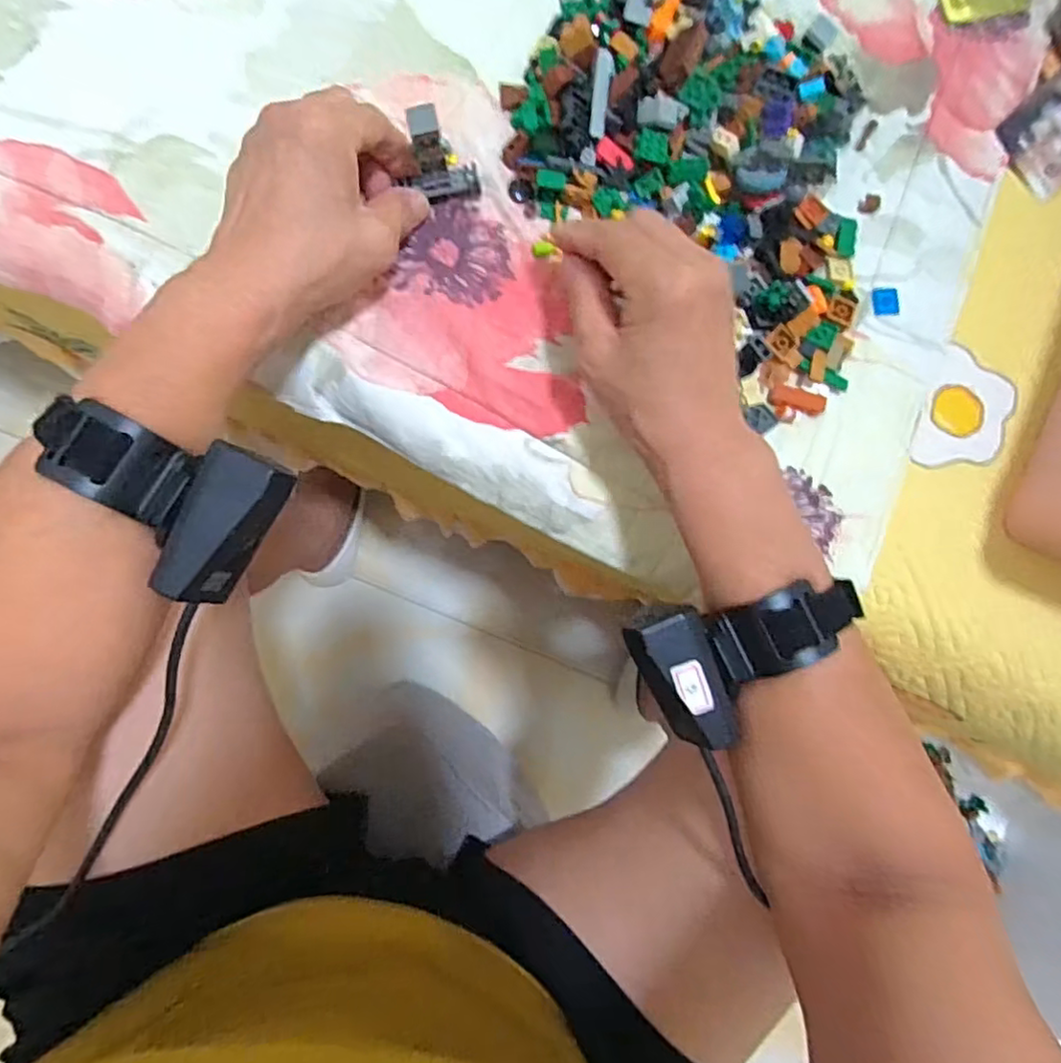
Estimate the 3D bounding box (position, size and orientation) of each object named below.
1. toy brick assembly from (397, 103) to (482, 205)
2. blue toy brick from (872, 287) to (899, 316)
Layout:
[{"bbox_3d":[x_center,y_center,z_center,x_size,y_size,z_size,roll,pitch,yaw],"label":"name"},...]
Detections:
[{"bbox_3d":[-0.047,-0.197,0.332,0.041,0.048,0.021,-12,88,-9],"label":"toy brick assembly"},{"bbox_3d":[0.218,-0.141,0.388,0.015,0.004,0.018,-2,86,-8],"label":"blue toy brick"}]

